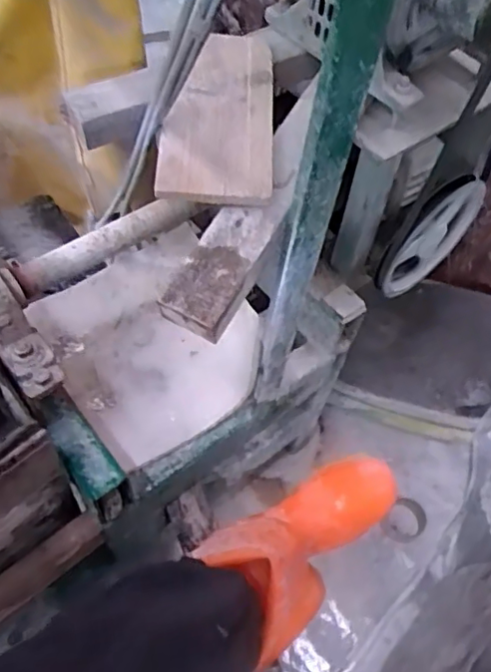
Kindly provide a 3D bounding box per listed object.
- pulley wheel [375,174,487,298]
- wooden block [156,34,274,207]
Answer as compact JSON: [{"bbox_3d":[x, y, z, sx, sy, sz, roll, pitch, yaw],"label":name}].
[{"bbox_3d":[0.278,-0.152,0.896,0.193,0.198,0.031,-33,64,-25],"label":"pulley wheel"},{"bbox_3d":[-0.031,-0.254,0.681,0.123,0.026,0.241,2,66,-4],"label":"wooden block"}]

